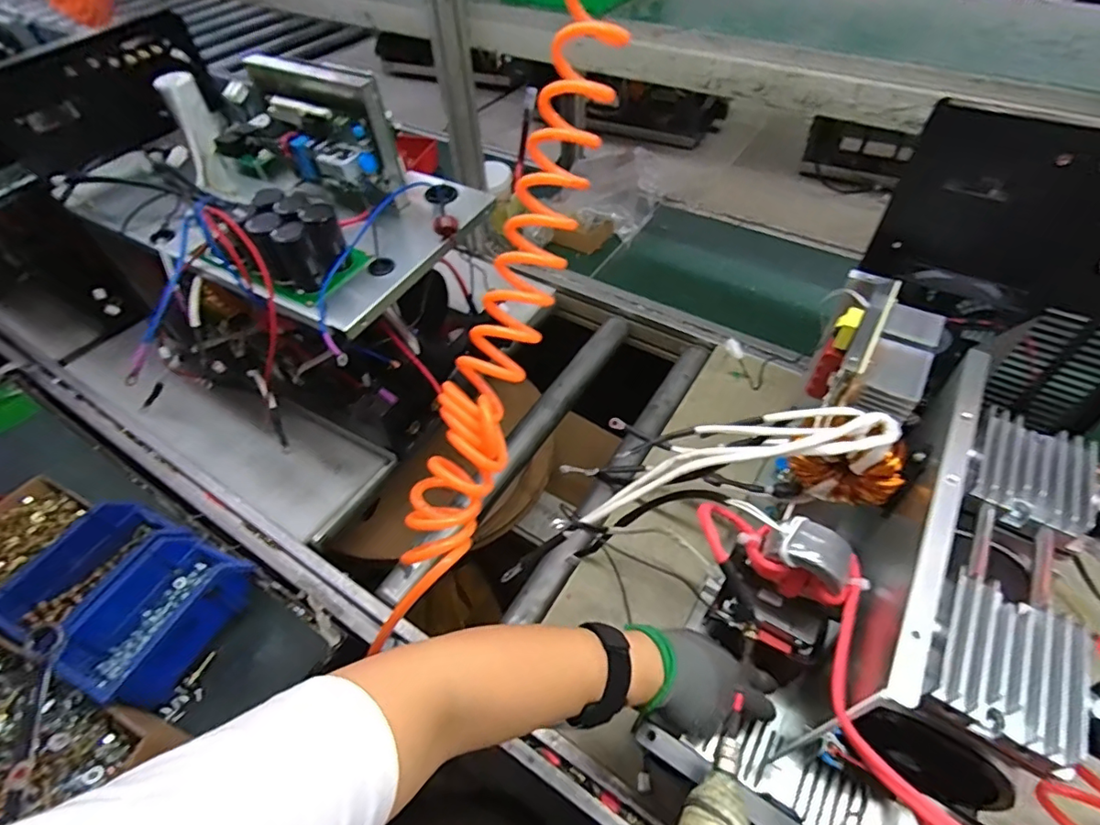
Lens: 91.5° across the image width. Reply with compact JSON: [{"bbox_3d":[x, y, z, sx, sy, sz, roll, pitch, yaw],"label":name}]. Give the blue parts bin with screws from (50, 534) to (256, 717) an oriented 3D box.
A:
[{"bbox_3d":[-0.397,0.203,0.545,0.110,0.067,0.155,15,54,14],"label":"blue parts bin with screws"}]

